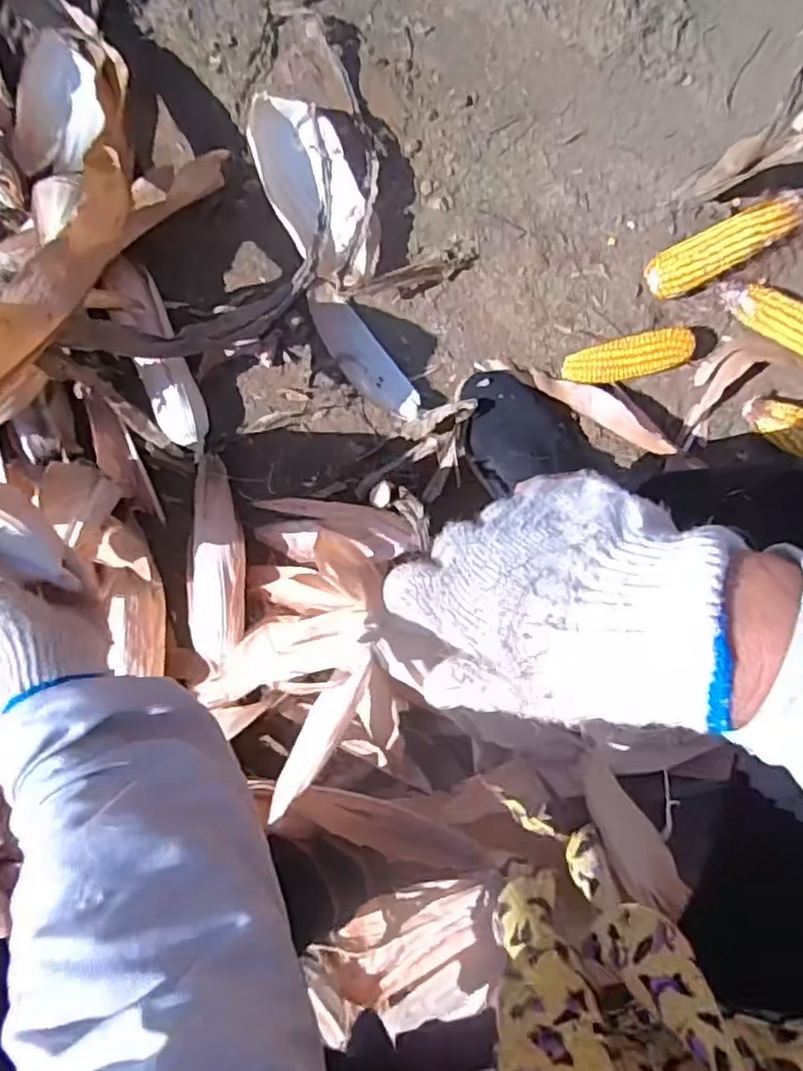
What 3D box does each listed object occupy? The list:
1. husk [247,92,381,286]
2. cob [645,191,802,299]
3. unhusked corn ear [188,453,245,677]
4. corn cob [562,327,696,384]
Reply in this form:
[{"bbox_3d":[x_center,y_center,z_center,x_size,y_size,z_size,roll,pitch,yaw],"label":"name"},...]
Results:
[{"bbox_3d":[-0.089,-0.352,0.702,0.088,0.058,0.202,-28,90,1],"label":"husk"},{"bbox_3d":[0.330,-0.293,0.703,0.167,0.039,0.050,-27,90,1],"label":"cob"},{"bbox_3d":[-0.194,0.024,0.728,0.061,0.040,0.214,0,90,1],"label":"unhusked corn ear"},{"bbox_3d":[0.231,-0.179,0.708,0.128,0.047,0.045,-12,90,1],"label":"corn cob"}]

